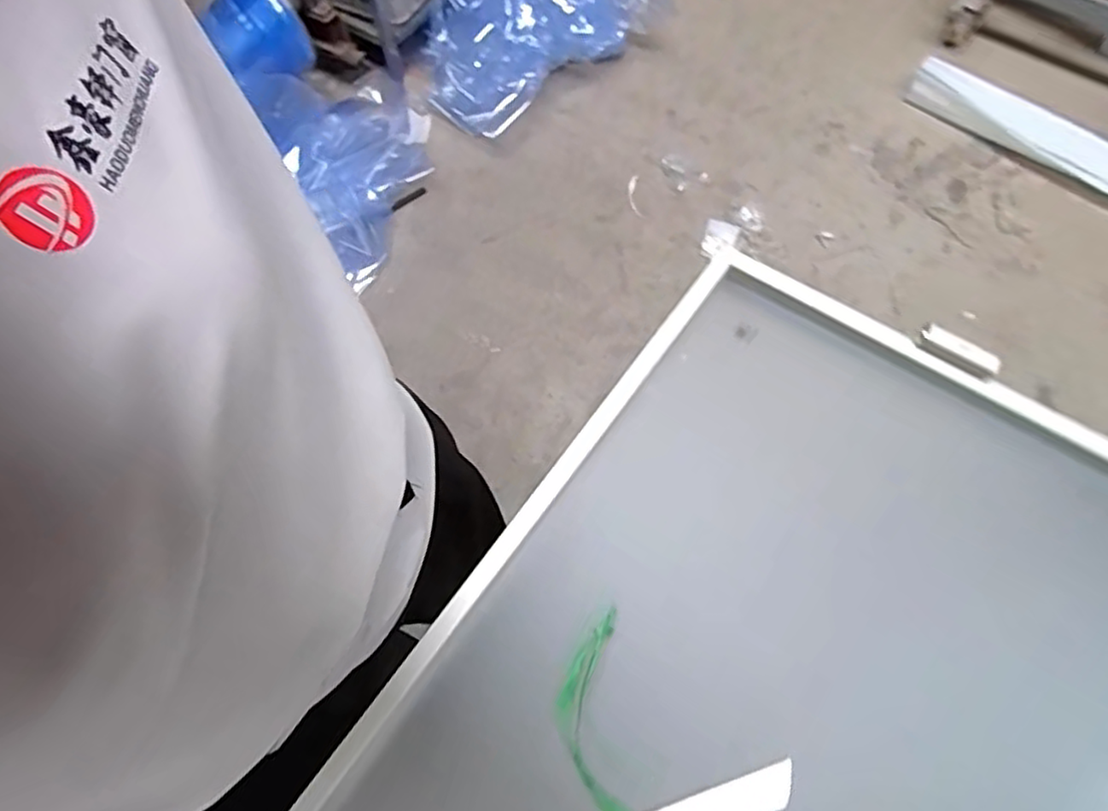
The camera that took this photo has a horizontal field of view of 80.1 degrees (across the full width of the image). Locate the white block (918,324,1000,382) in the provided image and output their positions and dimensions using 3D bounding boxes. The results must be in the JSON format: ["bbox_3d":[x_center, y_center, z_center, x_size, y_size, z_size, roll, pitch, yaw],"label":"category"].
[{"bbox_3d":[0.276,-0.036,0.450,0.052,0.016,0.012,33,71,17],"label":"white block"}]

